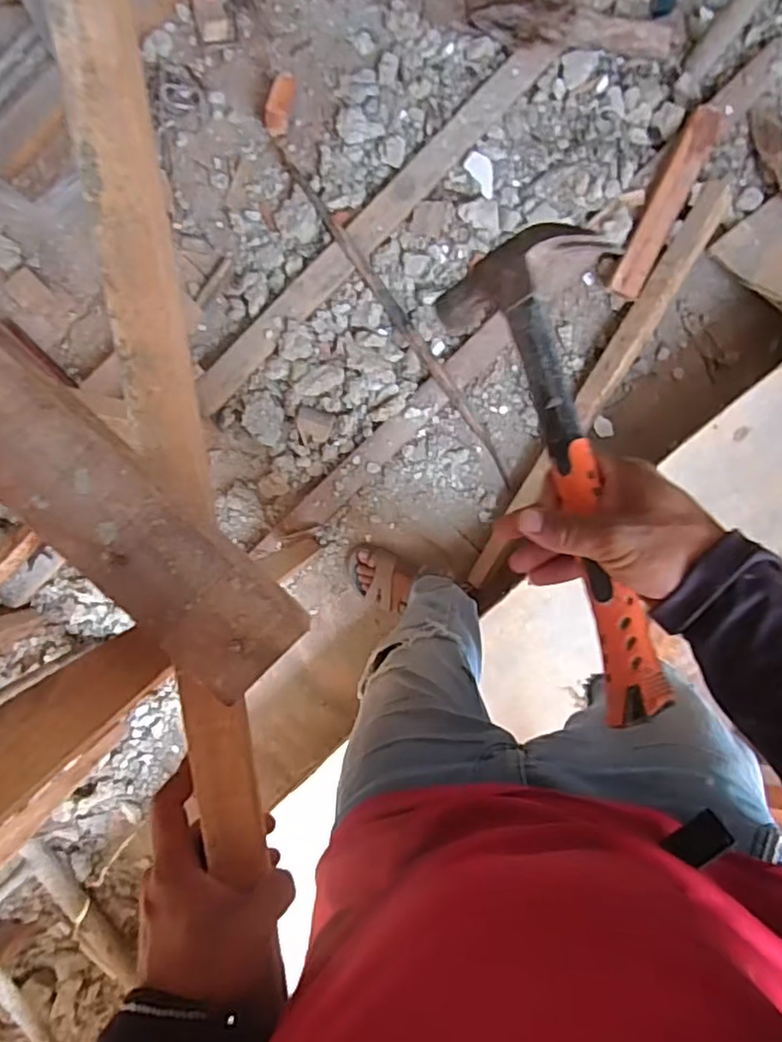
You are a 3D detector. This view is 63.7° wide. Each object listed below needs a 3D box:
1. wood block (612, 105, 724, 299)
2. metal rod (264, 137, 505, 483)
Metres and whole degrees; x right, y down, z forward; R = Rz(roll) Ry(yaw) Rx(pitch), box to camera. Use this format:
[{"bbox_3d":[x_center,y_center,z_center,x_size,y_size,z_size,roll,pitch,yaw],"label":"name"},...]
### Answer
[{"bbox_3d":[0.486,-0.563,1.119,0.062,0.048,0.348,27,94,-2],"label":"wood block"},{"bbox_3d":[0.003,-0.381,1.141,0.024,0.025,0.752,-35,94,3],"label":"metal rod"}]

